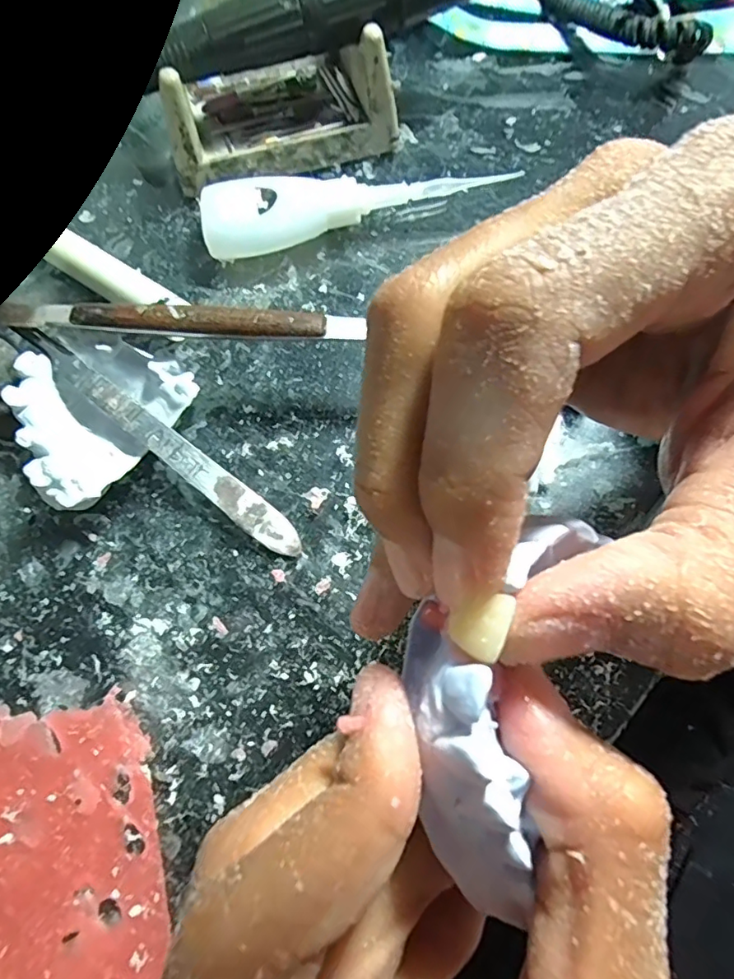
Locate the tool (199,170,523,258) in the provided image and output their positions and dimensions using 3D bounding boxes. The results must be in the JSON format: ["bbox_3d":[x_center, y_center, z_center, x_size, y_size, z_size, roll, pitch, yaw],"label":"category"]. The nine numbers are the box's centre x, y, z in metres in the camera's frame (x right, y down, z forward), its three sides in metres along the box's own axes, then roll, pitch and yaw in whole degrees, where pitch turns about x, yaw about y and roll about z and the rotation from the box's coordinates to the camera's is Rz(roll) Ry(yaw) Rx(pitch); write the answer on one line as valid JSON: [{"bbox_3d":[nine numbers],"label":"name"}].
[{"bbox_3d":[-0.004,-0.117,0.221,0.124,0.019,0.028,-10,70,-3],"label":"tool"}]

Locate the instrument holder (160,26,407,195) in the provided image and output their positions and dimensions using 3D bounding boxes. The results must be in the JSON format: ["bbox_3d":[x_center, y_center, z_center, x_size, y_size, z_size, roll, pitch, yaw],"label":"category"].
[{"bbox_3d":[-0.041,-0.174,0.229,0.095,0.042,0.057,-16,71,-6],"label":"instrument holder"}]

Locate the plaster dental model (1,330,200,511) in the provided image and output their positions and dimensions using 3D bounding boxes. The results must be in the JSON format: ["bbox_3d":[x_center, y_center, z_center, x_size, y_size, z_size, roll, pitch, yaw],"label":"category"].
[{"bbox_3d":[-0.094,-0.026,0.184,0.048,0.025,0.058,35,74,12],"label":"plaster dental model"}]

